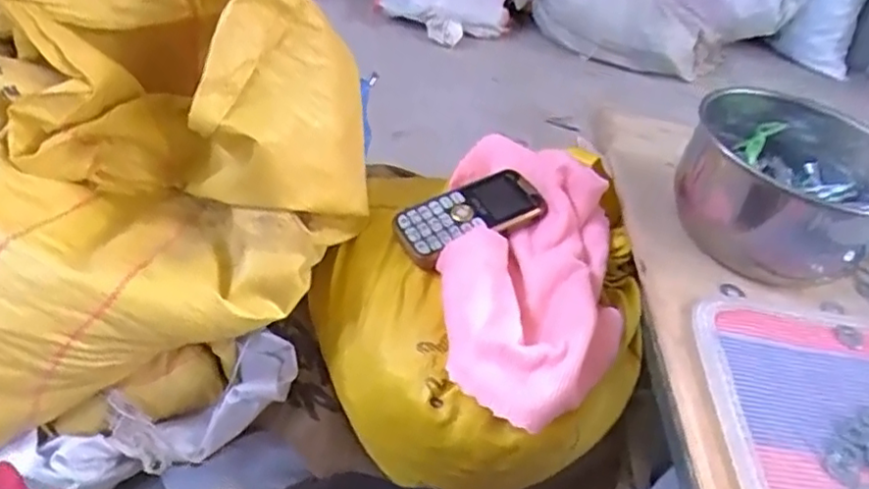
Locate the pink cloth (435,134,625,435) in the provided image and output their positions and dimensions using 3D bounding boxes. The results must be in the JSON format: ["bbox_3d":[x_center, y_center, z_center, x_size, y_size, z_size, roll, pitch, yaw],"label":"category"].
[{"bbox_3d":[0.082,0.012,0.519,0.149,0.078,0.257,12,42,-1],"label":"pink cloth"}]

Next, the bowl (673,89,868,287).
[{"bbox_3d":[0.289,-0.048,0.541,0.158,0.083,0.191,28,44,16],"label":"bowl"}]

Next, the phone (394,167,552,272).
[{"bbox_3d":[0.031,-0.030,0.546,0.121,0.021,0.057,-16,46,-25],"label":"phone"}]

